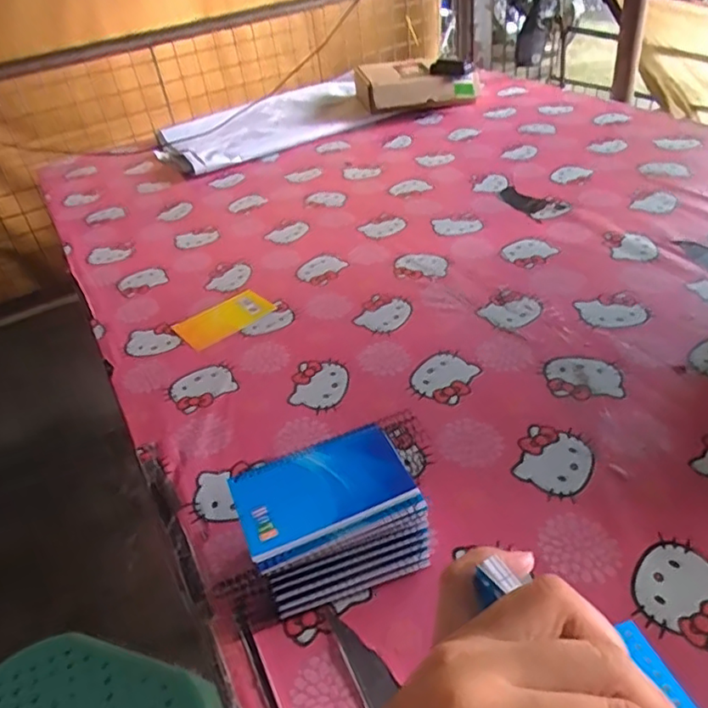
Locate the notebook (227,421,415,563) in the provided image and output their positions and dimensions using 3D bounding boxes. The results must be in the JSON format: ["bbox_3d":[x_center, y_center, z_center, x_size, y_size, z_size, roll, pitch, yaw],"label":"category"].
[{"bbox_3d":[-0.026,0.103,0.467,0.130,0.009,0.081,-20,39,-13],"label":"notebook"}]

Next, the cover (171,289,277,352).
[{"bbox_3d":[-0.184,-0.052,0.854,0.128,0.008,0.081,-31,43,-27],"label":"cover"}]

